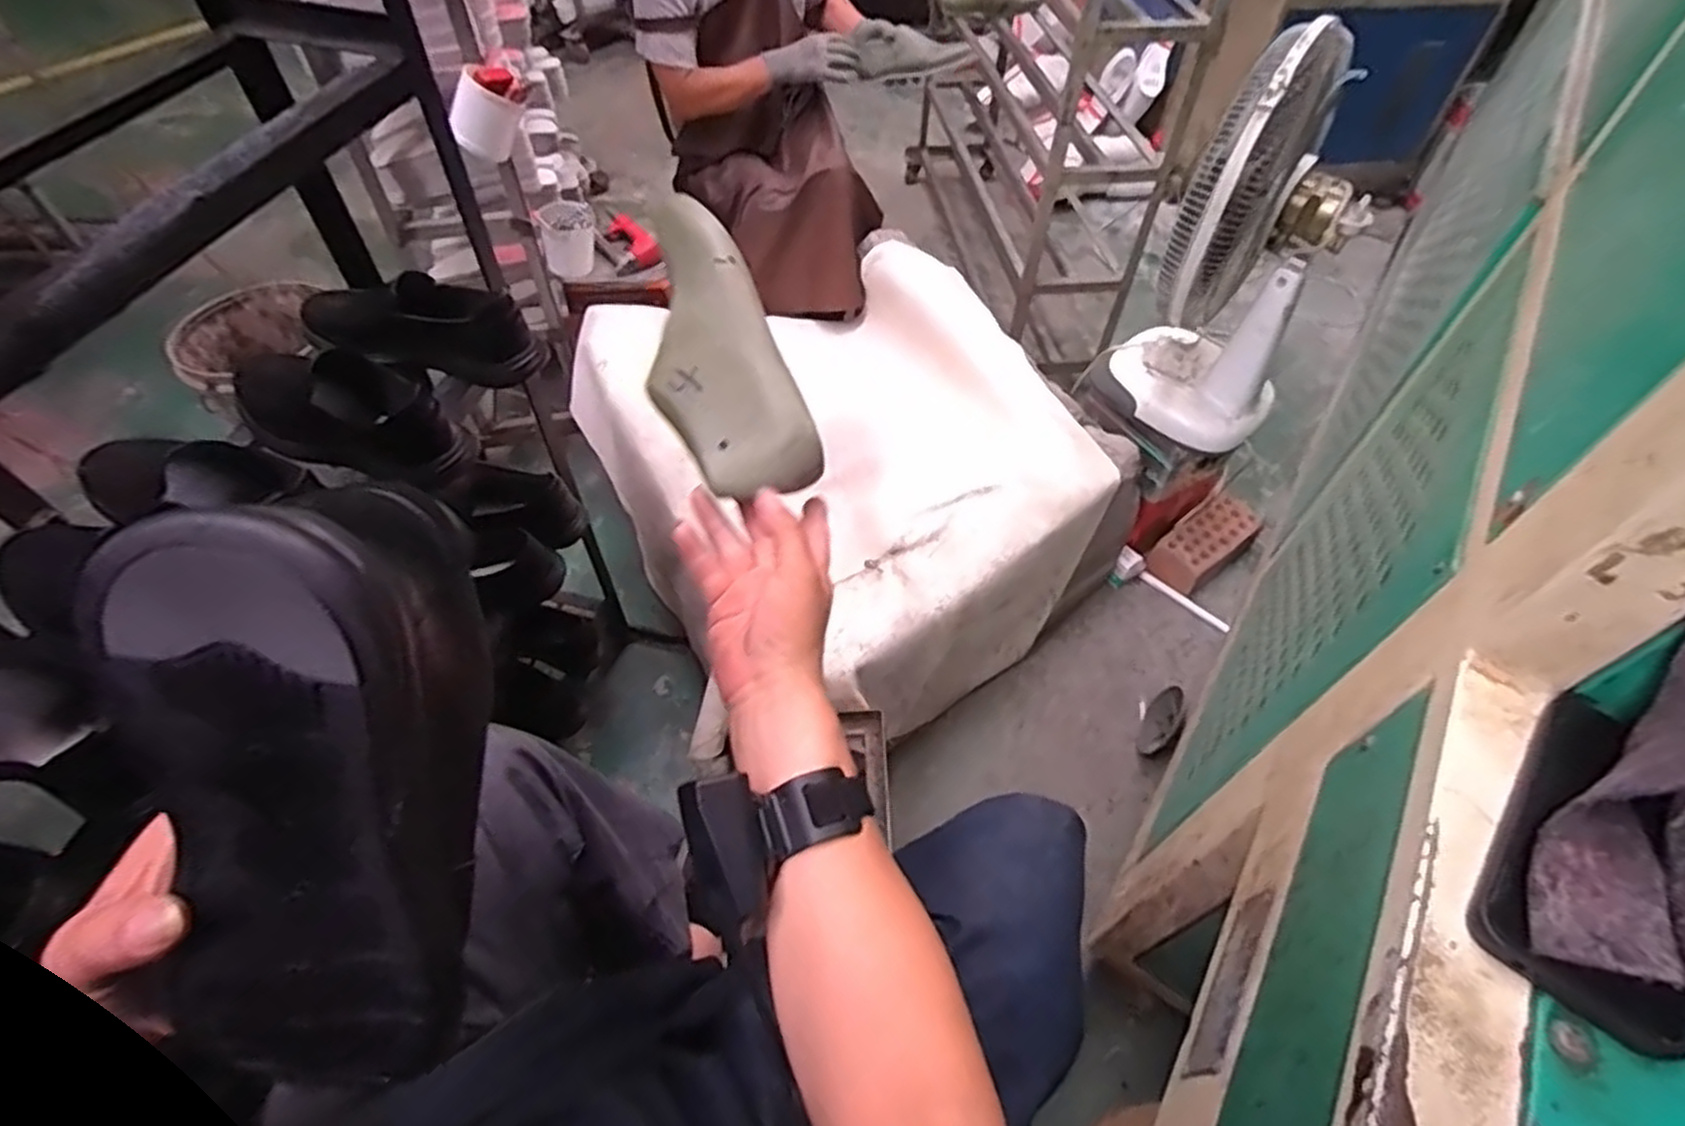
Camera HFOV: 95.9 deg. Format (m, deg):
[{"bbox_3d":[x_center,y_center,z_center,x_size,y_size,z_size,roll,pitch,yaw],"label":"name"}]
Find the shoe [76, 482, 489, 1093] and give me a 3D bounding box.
[{"bbox_3d":[-0.181,0.091,0.271,0.083,0.255,0.089,18,20,13],"label":"shoe"}]

